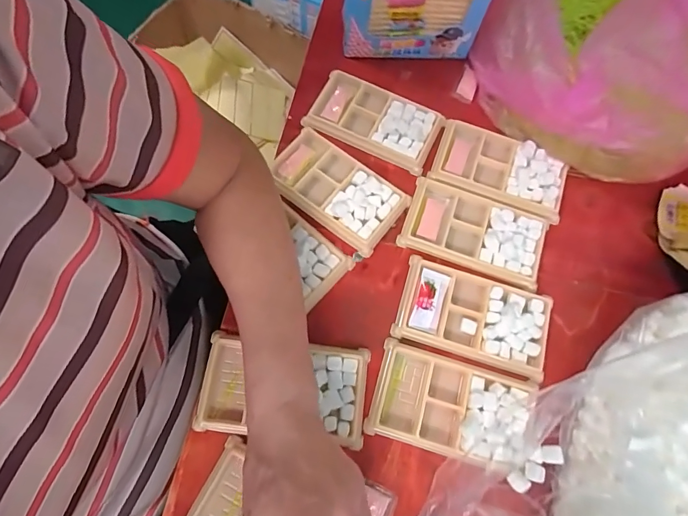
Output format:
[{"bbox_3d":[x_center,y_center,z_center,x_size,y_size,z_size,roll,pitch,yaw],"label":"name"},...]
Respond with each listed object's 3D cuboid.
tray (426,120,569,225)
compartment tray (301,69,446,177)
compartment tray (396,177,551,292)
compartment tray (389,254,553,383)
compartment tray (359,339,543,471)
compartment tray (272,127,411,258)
[{"bbox_3d":[0.162,-0.092,0.418,0.132,0.021,0.078,22,71,5],"label":"tray"},{"bbox_3d":[0.032,-0.148,0.434,0.136,0.017,0.077,24,71,6],"label":"compartment tray"},{"bbox_3d":[0.128,-0.026,0.393,0.134,0.015,0.077,22,70,5],"label":"compartment tray"},{"bbox_3d":[0.119,0.053,0.366,0.134,0.010,0.077,17,70,4],"label":"compartment tray"},{"bbox_3d":[0.090,0.125,0.341,0.127,0.015,0.077,15,70,3],"label":"compartment tray"},{"bbox_3d":[-0.010,-0.071,0.400,0.136,0.012,0.074,36,72,10],"label":"compartment tray"}]

